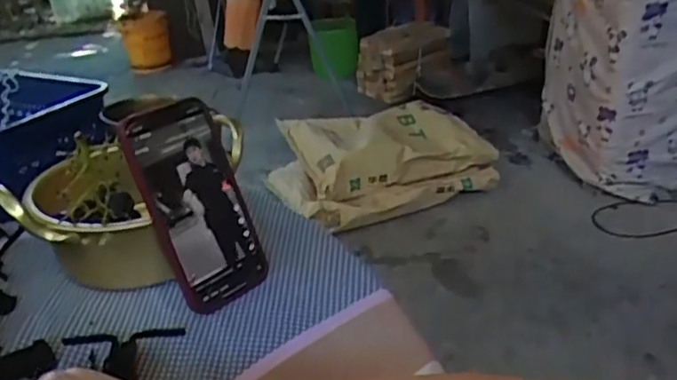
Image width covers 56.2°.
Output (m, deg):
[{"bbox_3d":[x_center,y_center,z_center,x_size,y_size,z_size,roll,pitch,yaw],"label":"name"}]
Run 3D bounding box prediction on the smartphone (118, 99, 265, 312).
[{"bbox_3d":[-0.110,0.011,0.496,0.072,0.158,0.014,-27,12,-40],"label":"smartphone"}]

